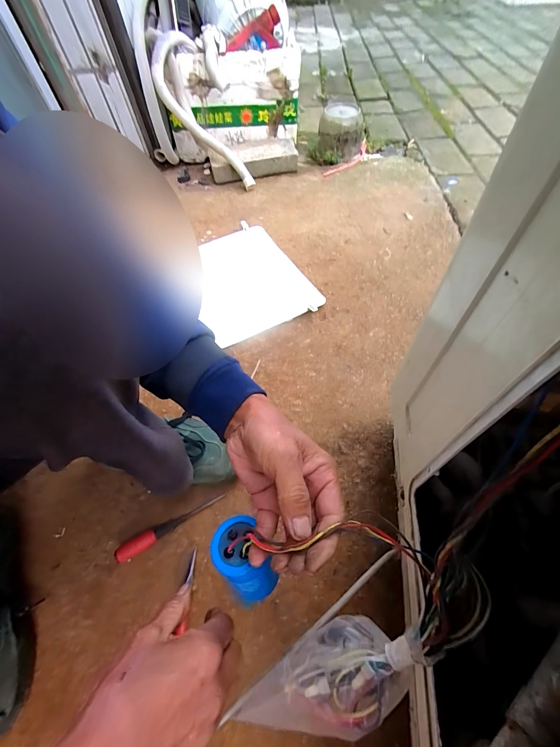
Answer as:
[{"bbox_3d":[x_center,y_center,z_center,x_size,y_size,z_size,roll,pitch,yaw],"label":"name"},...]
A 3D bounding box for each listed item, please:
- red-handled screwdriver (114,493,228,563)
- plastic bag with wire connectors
[{"bbox_3d":[-0.163,0.228,0.469,0.162,0.020,0.021,-27,57,-14],"label":"red-handled screwdriver"},{"bbox_3d":[0.043,0.253,0.258,0.168,0.049,0.067,-32,55,12],"label":"plastic bag with wire connectors"}]

